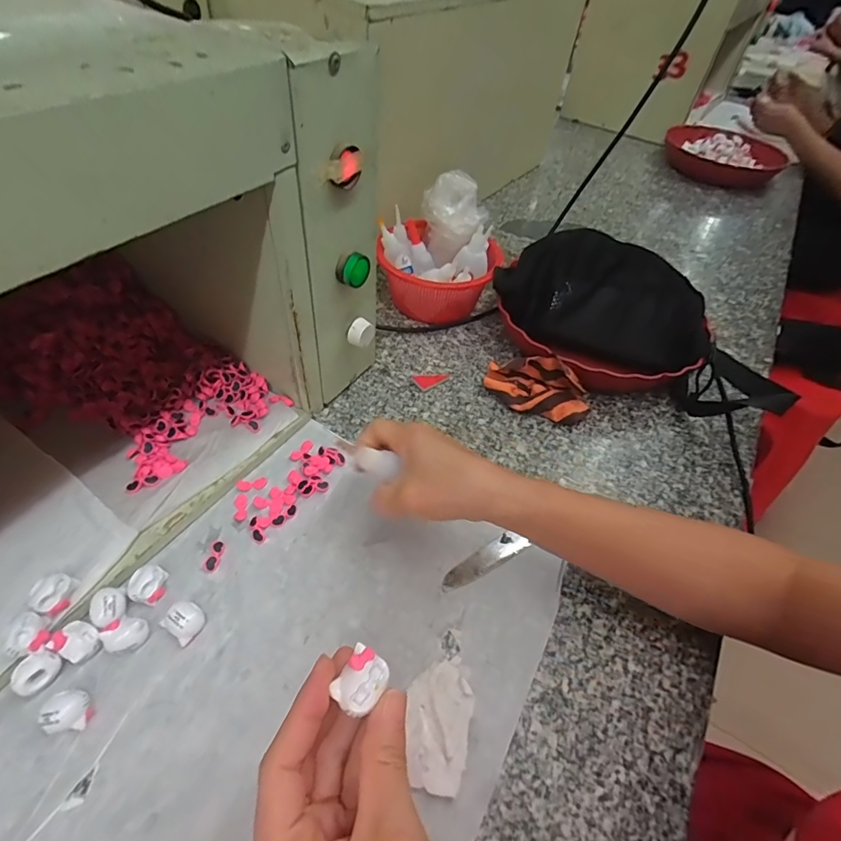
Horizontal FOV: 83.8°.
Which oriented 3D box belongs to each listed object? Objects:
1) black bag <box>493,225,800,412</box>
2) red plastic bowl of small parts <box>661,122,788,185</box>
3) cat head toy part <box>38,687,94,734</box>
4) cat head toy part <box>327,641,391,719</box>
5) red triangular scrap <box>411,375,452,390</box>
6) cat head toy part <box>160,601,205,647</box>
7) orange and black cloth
[{"bbox_3d":[0.244,-0.111,0.528,0.309,0.108,0.142,27,51,16],"label":"black bag"},{"bbox_3d":[0.635,-0.563,0.998,0.209,0.062,0.252,11,49,3],"label":"red plastic bowl of small parts"},{"bbox_3d":[-0.214,0.176,0.284,0.025,0.017,0.024,3,49,-4],"label":"cat head toy part"},{"bbox_3d":[-0.026,0.115,0.209,0.020,0.007,0.024,26,51,16],"label":"cat head toy part"},{"bbox_3d":[0.011,-0.047,0.518,0.040,0.005,0.022,-26,69,-30],"label":"red triangular scrap"},{"bbox_3d":[-0.161,0.138,0.322,0.022,0.020,0.022,32,53,20],"label":"cat head toy part"},{"bbox_3d":[0.124,-0.037,0.493,0.112,0.045,0.055,19,50,10],"label":"orange and black cloth"}]

